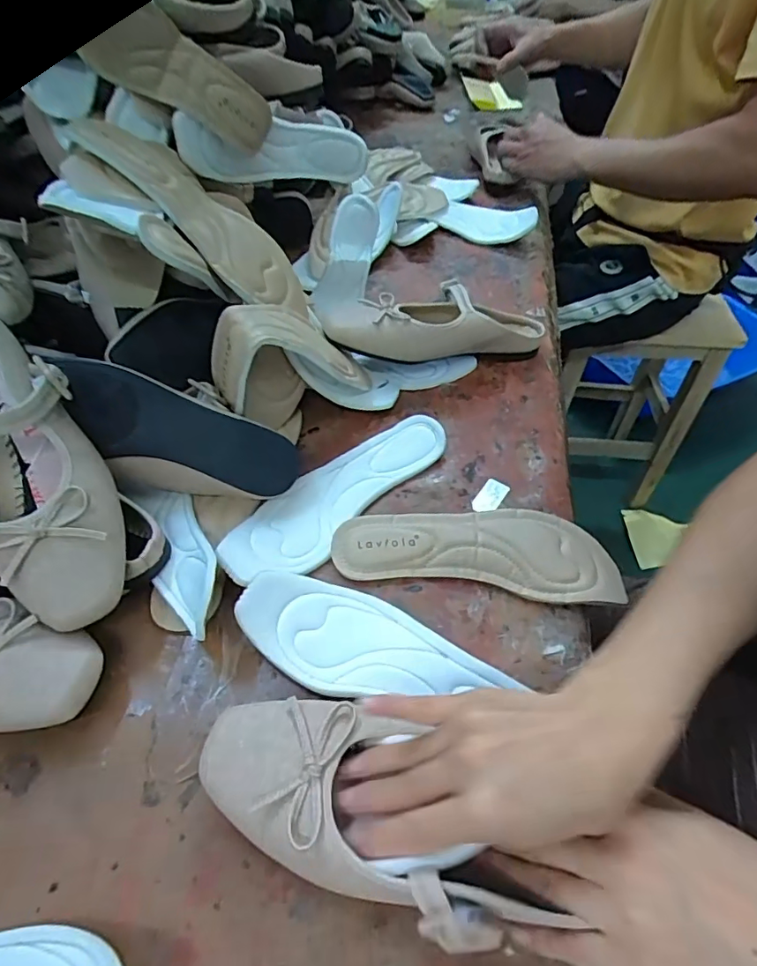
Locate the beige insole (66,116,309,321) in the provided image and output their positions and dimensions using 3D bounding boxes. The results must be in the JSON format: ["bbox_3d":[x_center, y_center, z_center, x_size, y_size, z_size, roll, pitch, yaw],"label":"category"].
[{"bbox_3d":[-0.151,-0.228,0.452,0.214,0.018,0.079,39,51,-18],"label":"beige insole"}]

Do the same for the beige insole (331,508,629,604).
[{"bbox_3d":[0.078,0.050,0.411,0.219,0.016,0.073,5,51,4],"label":"beige insole"}]

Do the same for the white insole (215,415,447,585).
[{"bbox_3d":[-0.034,0.004,0.441,0.069,0.027,0.227,36,59,25],"label":"white insole"}]

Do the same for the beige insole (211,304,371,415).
[{"bbox_3d":[-0.073,-0.110,0.469,0.146,0.069,0.067,-6,46,-38],"label":"beige insole"}]

